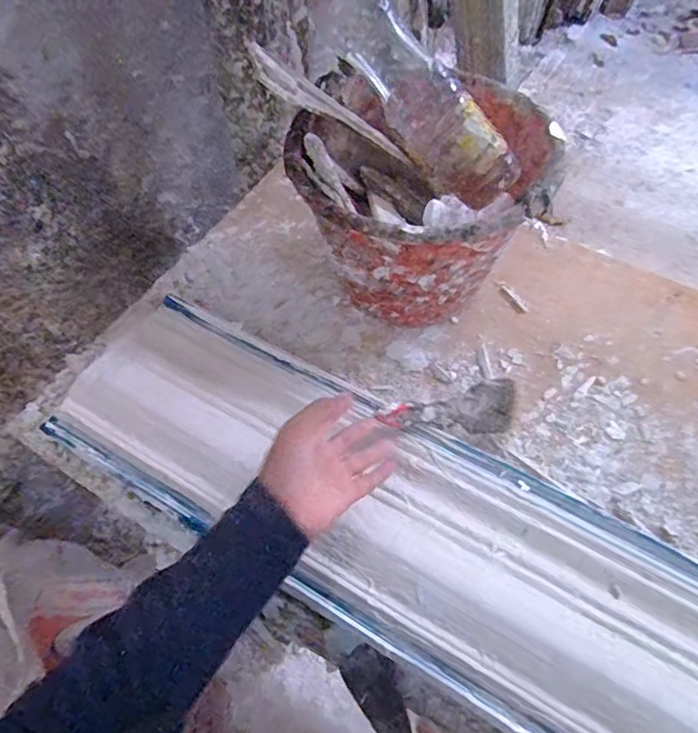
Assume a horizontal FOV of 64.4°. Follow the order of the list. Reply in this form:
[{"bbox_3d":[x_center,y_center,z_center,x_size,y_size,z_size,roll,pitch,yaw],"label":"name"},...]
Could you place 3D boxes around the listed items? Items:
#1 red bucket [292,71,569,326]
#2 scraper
[{"bbox_3d":[0.080,-0.175,0.655,0.284,0.208,0.251,-5,59,-4],"label":"red bucket"},{"bbox_3d":[0.102,0.044,0.554,0.156,0.057,0.013,-2,15,-25],"label":"scraper"}]

